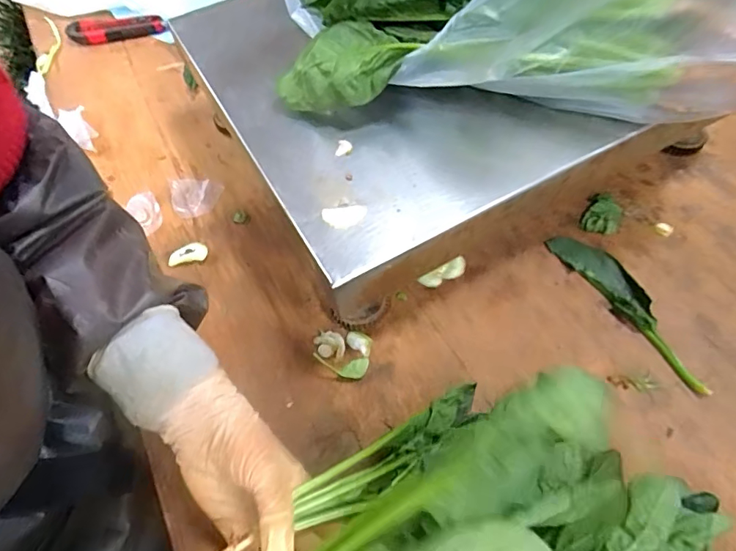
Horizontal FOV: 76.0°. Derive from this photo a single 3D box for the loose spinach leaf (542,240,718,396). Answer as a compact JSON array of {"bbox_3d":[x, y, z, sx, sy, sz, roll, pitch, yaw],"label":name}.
[{"bbox_3d":[0.250,0.023,0.446,0.043,0.011,0.185,-29,61,-14],"label":"loose spinach leaf"}]

